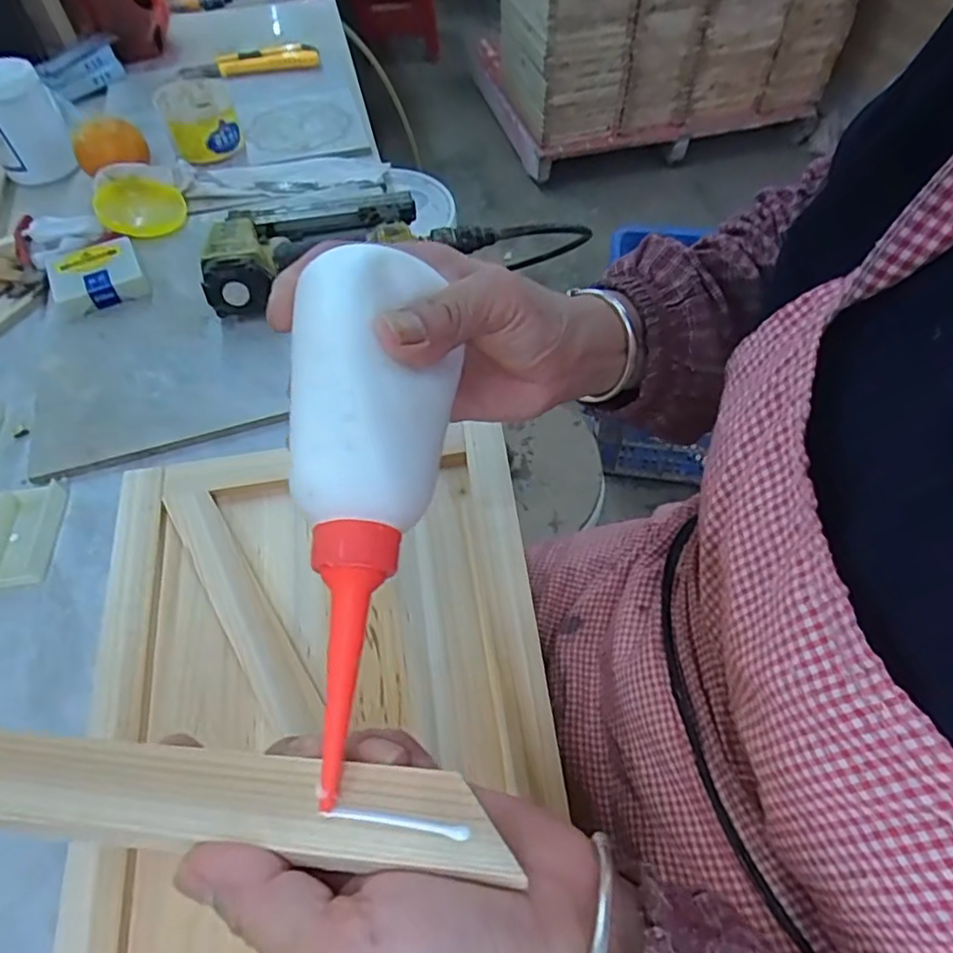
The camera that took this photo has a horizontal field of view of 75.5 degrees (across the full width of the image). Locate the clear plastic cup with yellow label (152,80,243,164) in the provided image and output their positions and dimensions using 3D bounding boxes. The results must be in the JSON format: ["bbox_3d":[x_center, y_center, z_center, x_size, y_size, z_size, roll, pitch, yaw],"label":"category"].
[{"bbox_3d":[-0.299,-0.384,0.670,0.073,0.057,0.077,-25,57,-15],"label":"clear plastic cup with yellow label"}]

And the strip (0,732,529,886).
[{"bbox_3d":[-0.085,0.095,0.184,0.183,0.004,0.027,2,38,8],"label":"strip"}]

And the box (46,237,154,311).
[{"bbox_3d":[-0.336,-0.178,0.545,0.073,0.024,0.073,-25,57,-15],"label":"box"}]

